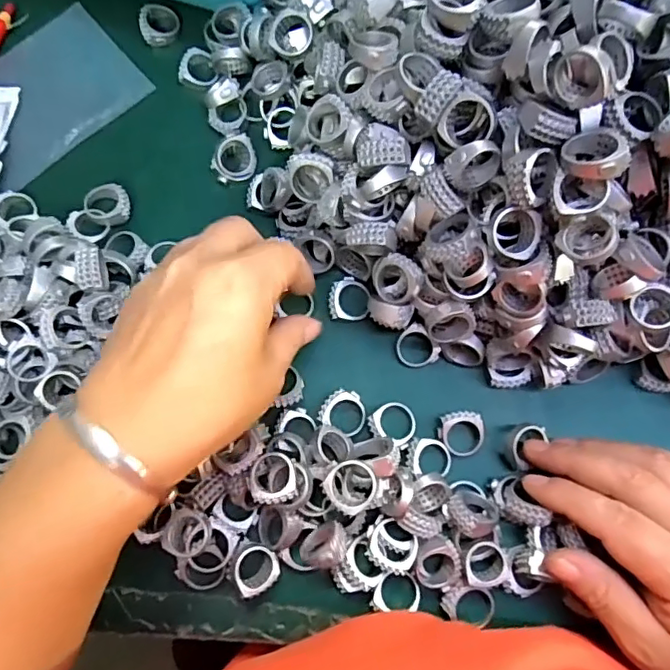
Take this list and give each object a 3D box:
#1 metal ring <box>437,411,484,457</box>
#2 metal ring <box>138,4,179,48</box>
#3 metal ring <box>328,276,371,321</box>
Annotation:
[{"bbox_3d":[0.067,0.052,0.291,0.023,0.007,0.023,-12,79,-1],"label":"metal ring"},{"bbox_3d":[-0.108,-0.190,0.340,0.023,0.009,0.023,0,79,1],"label":"metal ring"},{"bbox_3d":[0.008,-0.021,0.306,0.022,0.007,0.025,5,79,2],"label":"metal ring"}]

